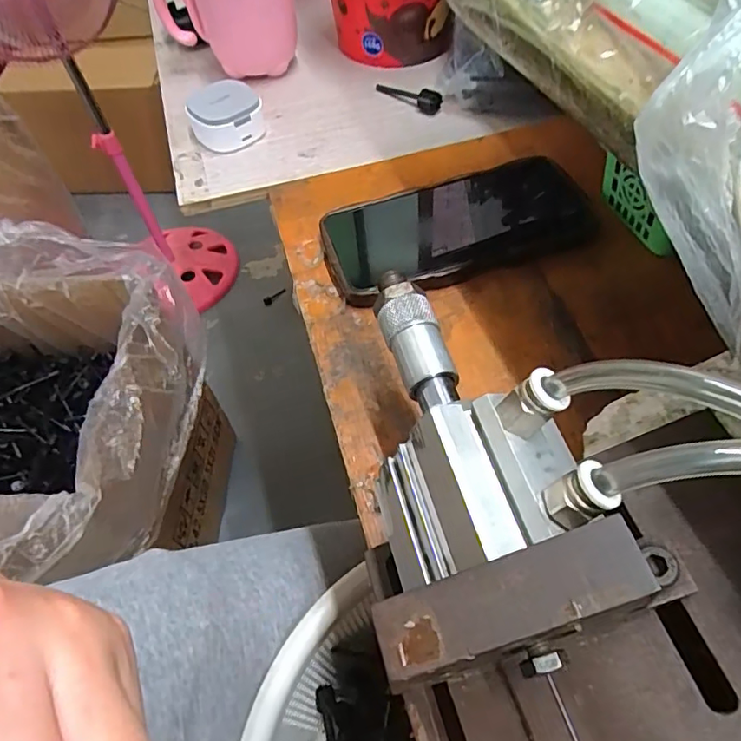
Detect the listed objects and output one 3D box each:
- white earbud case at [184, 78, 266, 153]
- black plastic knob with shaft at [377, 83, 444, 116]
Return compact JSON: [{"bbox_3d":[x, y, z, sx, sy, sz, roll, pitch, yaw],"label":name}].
[{"bbox_3d":[-0.113,-0.198,0.422,0.054,0.031,0.048,-24,58,-12],"label":"white earbud case"},{"bbox_3d":[0.032,-0.229,0.445,0.059,0.014,0.016,37,66,25],"label":"black plastic knob with shaft"}]

